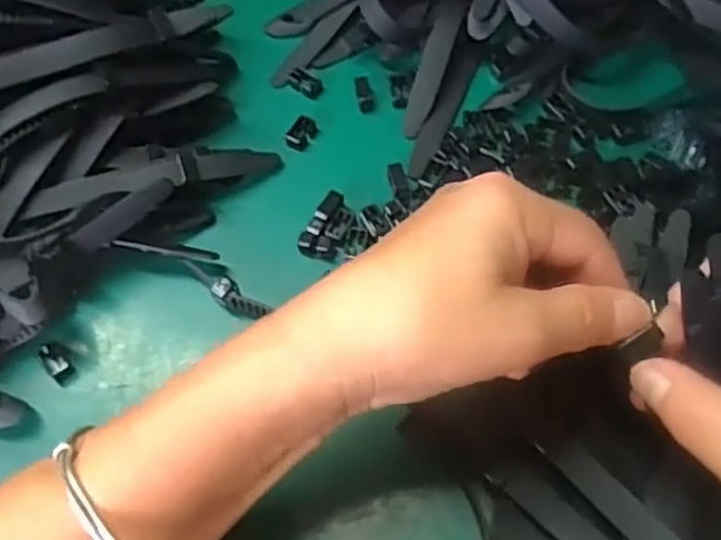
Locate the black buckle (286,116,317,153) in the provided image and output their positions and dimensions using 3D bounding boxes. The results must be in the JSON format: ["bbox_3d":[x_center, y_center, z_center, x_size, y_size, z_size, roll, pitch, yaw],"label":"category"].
[{"bbox_3d":[-0.029,-0.069,0.366,0.011,0.008,0.018,25,67,15],"label":"black buckle"}]

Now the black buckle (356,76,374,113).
[{"bbox_3d":[0.002,-0.091,0.375,0.008,0.006,0.020,-9,65,-4],"label":"black buckle"}]

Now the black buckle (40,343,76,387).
[{"bbox_3d":[-0.132,0.040,0.315,0.010,0.004,0.020,-37,70,-16],"label":"black buckle"}]

